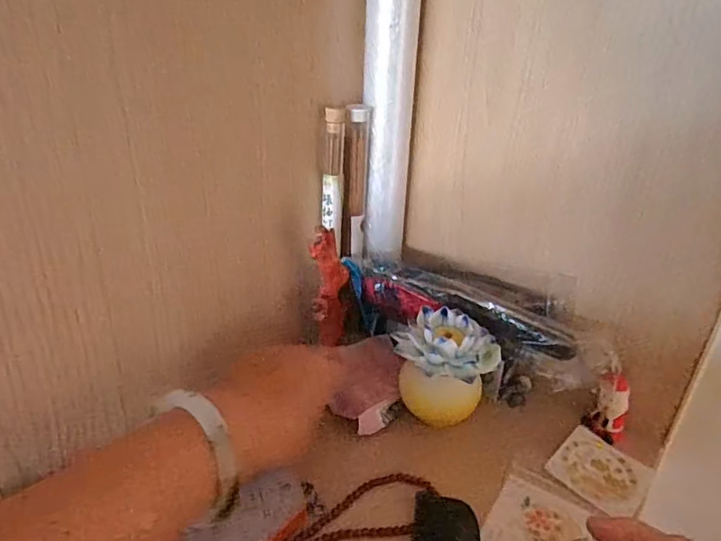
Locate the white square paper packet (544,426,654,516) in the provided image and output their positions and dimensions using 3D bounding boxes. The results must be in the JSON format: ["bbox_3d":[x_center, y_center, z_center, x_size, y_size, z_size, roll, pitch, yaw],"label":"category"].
[{"bbox_3d":[0.186,0.154,0.401,0.064,0.004,0.064,-27,44,-35],"label":"white square paper packet"}]

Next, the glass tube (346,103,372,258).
[{"bbox_3d":[-0.002,-0.075,0.454,0.015,0.133,0.019,10,29,14],"label":"glass tube"}]

